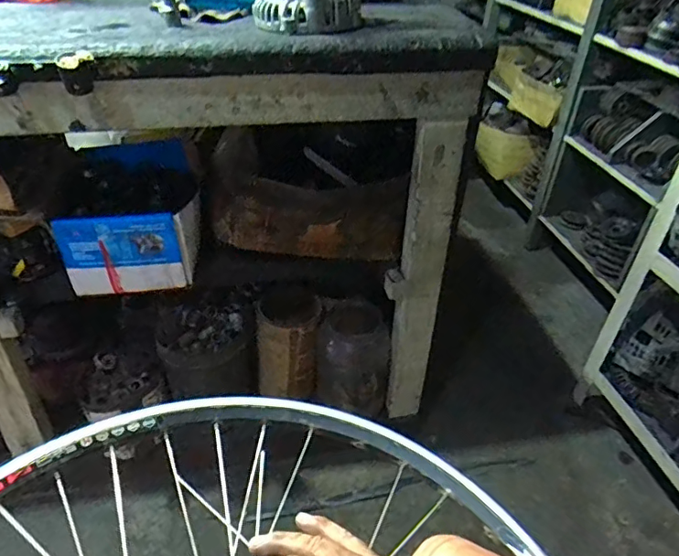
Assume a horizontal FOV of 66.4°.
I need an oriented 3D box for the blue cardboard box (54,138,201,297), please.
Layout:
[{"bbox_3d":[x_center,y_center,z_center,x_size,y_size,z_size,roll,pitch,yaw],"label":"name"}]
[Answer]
[{"bbox_3d":[-0.357,-0.129,0.931,0.209,0.145,0.319,-6,38,-11],"label":"blue cardboard box"}]

